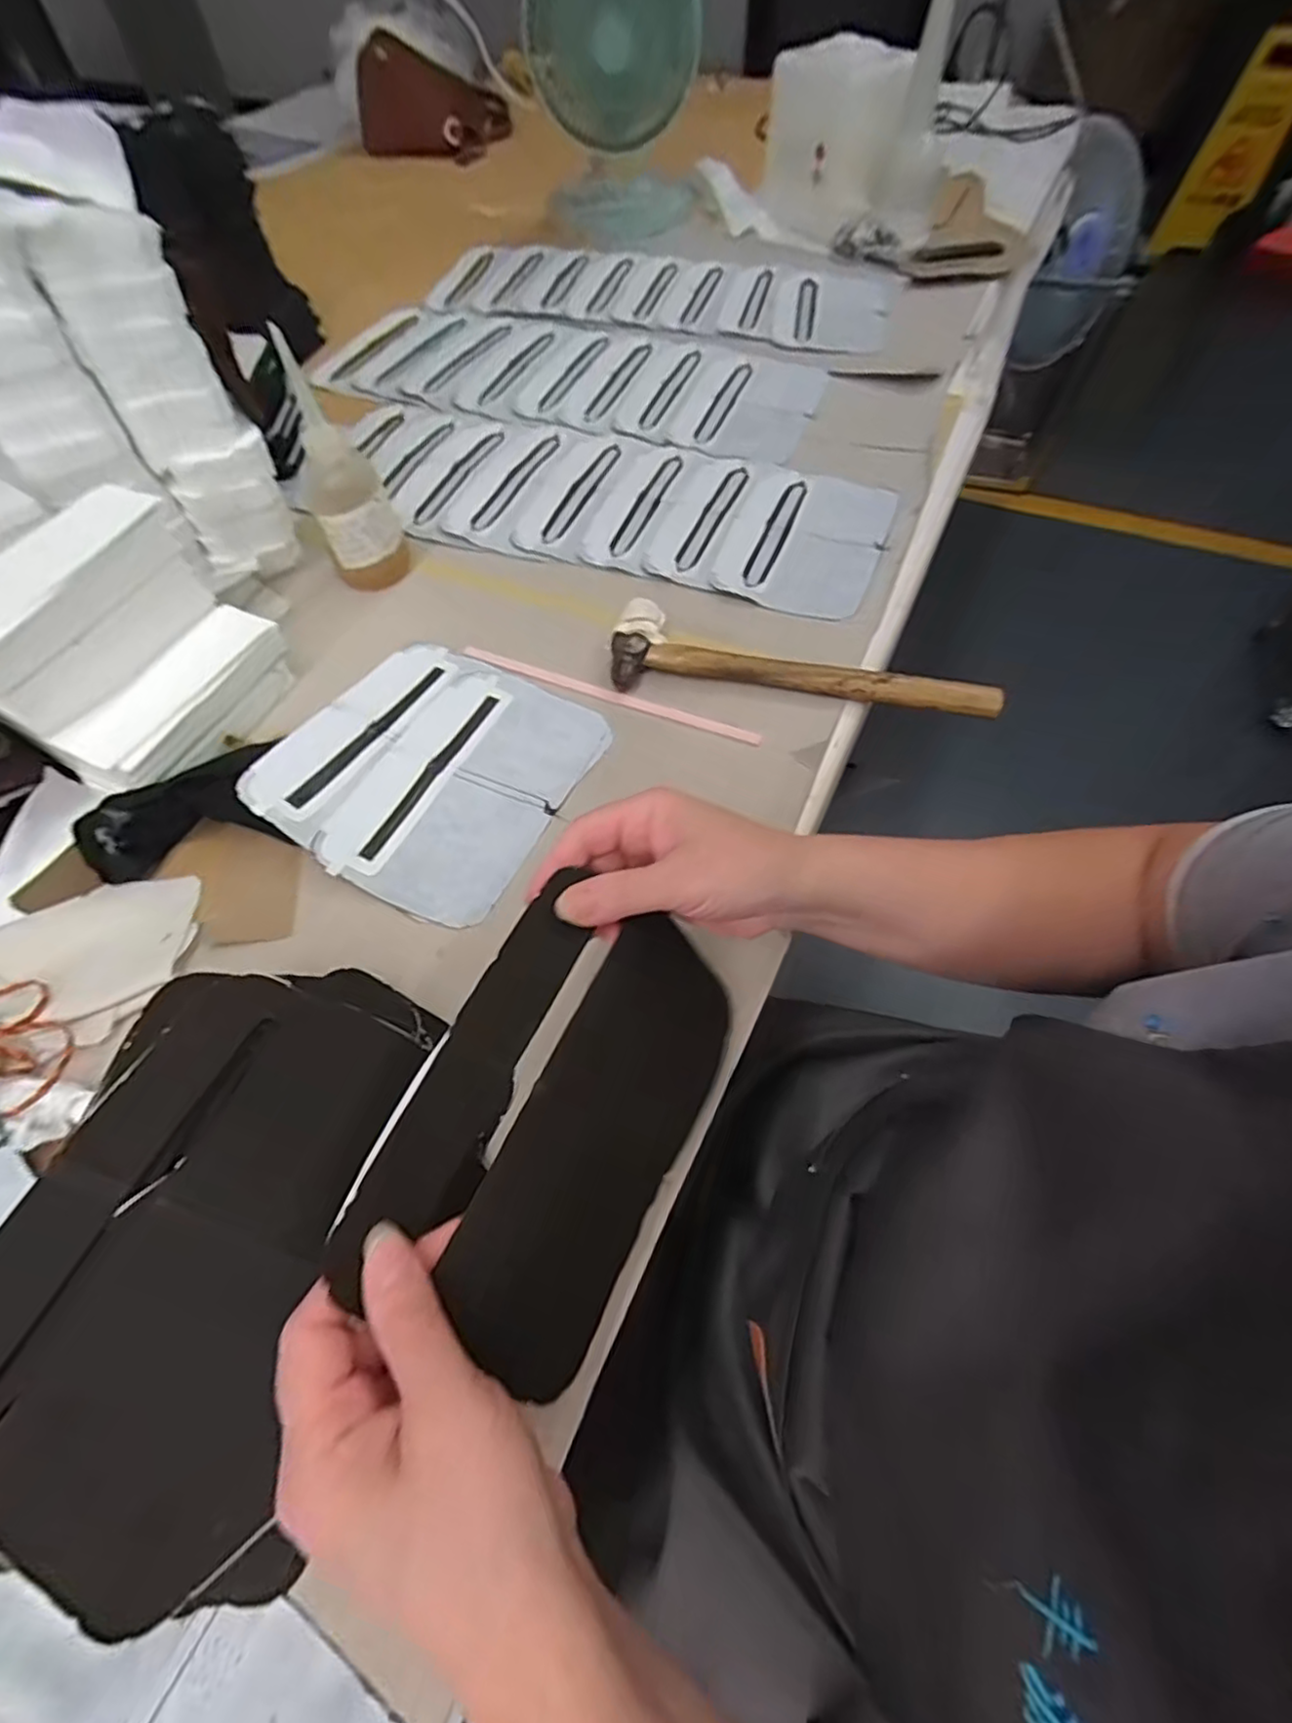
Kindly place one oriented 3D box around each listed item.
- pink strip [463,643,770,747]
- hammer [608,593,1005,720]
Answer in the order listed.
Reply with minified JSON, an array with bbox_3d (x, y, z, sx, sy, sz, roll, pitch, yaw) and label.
[{"bbox_3d":[-0.032,-0.129,0.508,0.247,0.007,0.010,21,61,14],"label":"pink strip"},{"bbox_3d":[0.115,-0.146,0.498,0.280,0.027,0.068,9,59,8],"label":"hammer"}]

